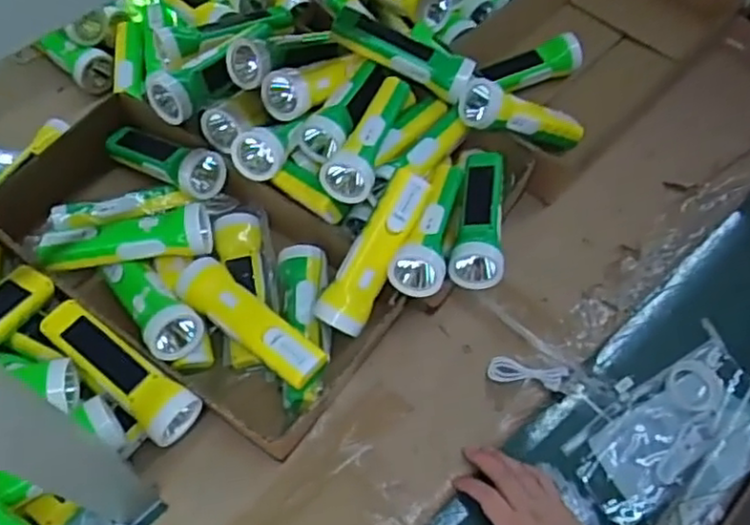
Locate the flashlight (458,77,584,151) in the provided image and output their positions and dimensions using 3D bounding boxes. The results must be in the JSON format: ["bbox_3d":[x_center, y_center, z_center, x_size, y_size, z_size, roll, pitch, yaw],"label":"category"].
[{"bbox_3d":[0.181,-0.169,0.805,0.170,0.048,0.059,9,56,-31],"label":"flashlight"}]

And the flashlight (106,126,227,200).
[{"bbox_3d":[-0.247,-0.121,0.793,0.160,0.052,0.057,25,61,33],"label":"flashlight"}]

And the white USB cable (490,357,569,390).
[{"bbox_3d":[0.165,0.120,0.734,0.086,0.010,0.027,9,61,3],"label":"white USB cable"}]

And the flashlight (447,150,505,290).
[{"bbox_3d":[0.113,-0.054,0.732,0.055,0.044,0.186,8,61,3],"label":"flashlight"}]

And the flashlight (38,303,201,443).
[{"bbox_3d":[-0.245,0.103,0.648,0.175,0.039,0.052,35,65,16],"label":"flashlight"}]

